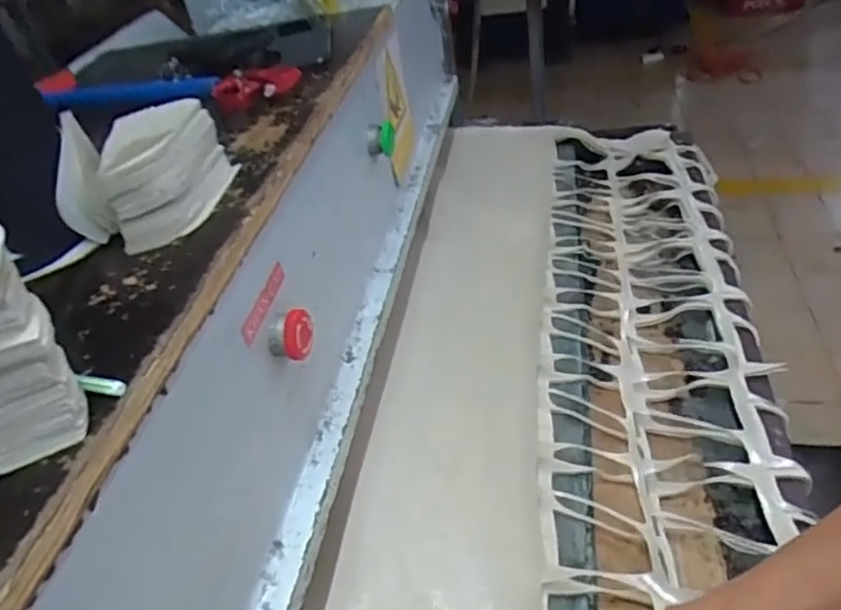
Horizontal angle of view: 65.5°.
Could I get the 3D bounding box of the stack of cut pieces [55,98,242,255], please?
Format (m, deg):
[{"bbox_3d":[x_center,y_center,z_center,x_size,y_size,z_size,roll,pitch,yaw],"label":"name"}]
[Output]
[{"bbox_3d":[-0.203,-0.093,0.470,0.110,0.065,0.110,-11,39,2],"label":"stack of cut pieces"}]

